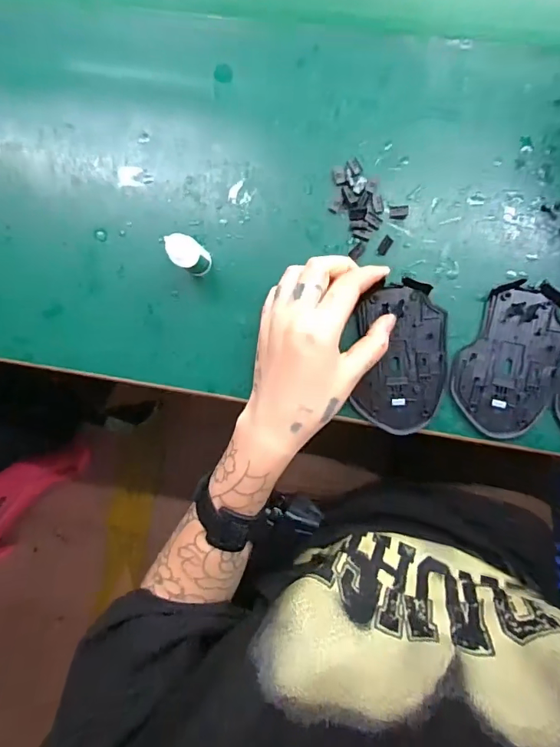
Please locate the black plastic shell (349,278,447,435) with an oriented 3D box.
[{"bbox_3d":[0.094,-0.011,0.354,0.067,0.012,0.114,6,93,5],"label":"black plastic shell"}]

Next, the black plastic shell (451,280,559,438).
[{"bbox_3d":[0.177,-0.010,0.348,0.073,0.009,0.114,20,94,4],"label":"black plastic shell"}]

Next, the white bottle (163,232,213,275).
[{"bbox_3d":[-0.067,-0.088,0.343,0.020,0.058,0.021,42,95,2],"label":"white bottle"}]

